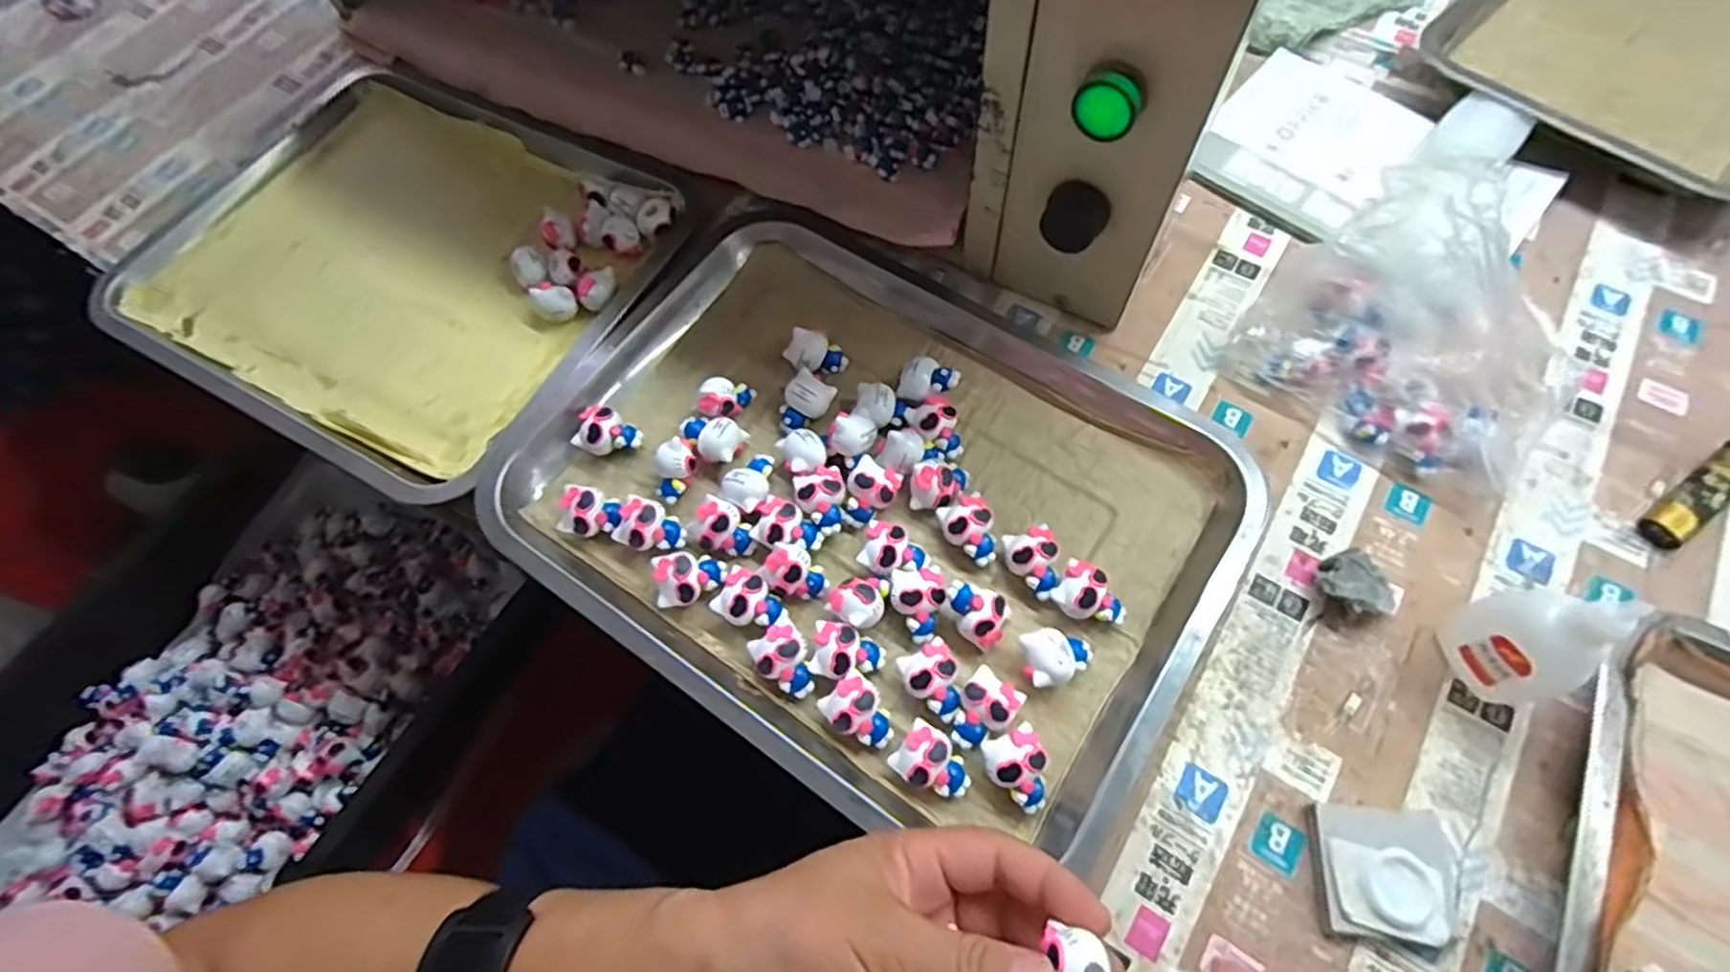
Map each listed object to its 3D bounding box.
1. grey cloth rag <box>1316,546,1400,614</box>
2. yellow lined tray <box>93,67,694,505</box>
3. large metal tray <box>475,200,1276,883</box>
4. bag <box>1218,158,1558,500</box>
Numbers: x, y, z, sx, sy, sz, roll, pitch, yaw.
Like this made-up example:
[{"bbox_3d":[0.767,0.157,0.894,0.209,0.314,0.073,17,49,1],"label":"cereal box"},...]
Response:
[{"bbox_3d":[0.242,0.050,0.364,0.038,0.016,0.028,40,73,18],"label":"grey cloth rag"},{"bbox_3d":[-0.313,-0.154,0.500,0.355,0.032,0.270,26,70,13],"label":"yellow lined tray"},{"bbox_3d":[0.004,-0.003,0.388,0.348,0.021,0.271,31,71,15],"label":"large metal tray"},{"bbox_3d":[0.291,-0.086,0.381,0.149,0.092,0.103,37,72,17],"label":"bag"}]

